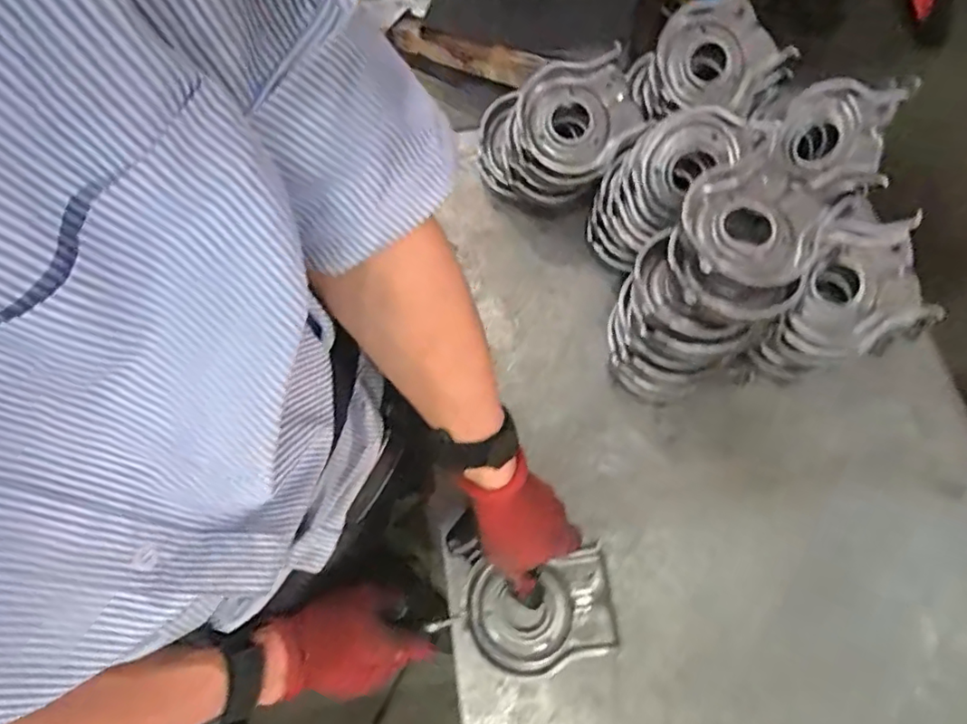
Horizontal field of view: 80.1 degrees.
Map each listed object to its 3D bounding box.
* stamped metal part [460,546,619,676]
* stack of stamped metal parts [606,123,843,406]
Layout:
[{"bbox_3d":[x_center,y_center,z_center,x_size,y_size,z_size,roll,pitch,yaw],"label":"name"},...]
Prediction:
[{"bbox_3d":[0.047,0.208,0.475,0.121,0.021,0.084,-8,66,-2],"label":"stamped metal part"},{"bbox_3d":[0.207,-0.065,0.515,0.128,0.160,0.206,41,76,15],"label":"stack of stamped metal parts"}]

